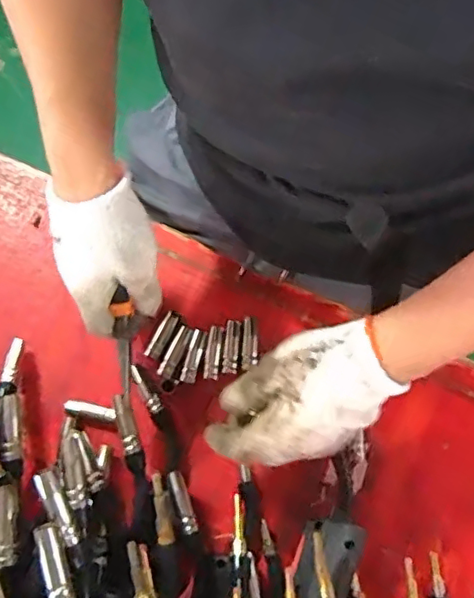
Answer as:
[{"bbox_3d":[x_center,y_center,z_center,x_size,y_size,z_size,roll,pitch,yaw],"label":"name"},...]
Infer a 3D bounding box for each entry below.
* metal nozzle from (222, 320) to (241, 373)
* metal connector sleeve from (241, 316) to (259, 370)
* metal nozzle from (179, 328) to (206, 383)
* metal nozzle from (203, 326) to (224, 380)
[{"bbox_3d":[-0.005,0.048,0.576,0.015,0.016,0.050,6,74,2],"label":"metal nozzle"},{"bbox_3d":[0.012,0.045,0.576,0.015,0.018,0.050,0,73,1],"label":"metal connector sleeve"},{"bbox_3d":[-0.043,0.056,0.573,0.015,0.008,0.052,13,74,5],"label":"metal nozzle"},{"bbox_3d":[-0.023,0.053,0.575,0.015,0.010,0.053,6,74,3],"label":"metal nozzle"}]

